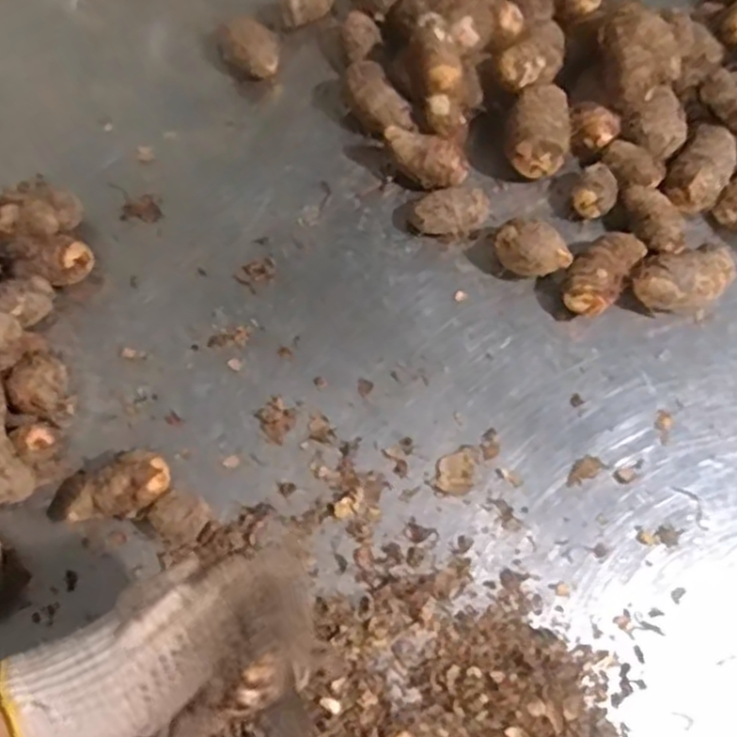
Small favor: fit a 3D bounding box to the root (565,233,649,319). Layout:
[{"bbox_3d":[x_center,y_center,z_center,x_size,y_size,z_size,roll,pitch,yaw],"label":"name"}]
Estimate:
[{"bbox_3d":[0.191,-0.079,0.611,0.043,0.044,0.089,34,72,11],"label":"root"}]

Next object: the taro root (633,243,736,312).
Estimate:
[{"bbox_3d":[0.256,-0.071,0.604,0.086,0.044,0.049,-13,70,-6],"label":"taro root"}]

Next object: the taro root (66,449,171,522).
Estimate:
[{"bbox_3d":[-0.178,0.089,0.535,0.072,0.042,0.038,-23,71,-10],"label":"taro root"}]

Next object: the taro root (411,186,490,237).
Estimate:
[{"bbox_3d":[0.068,-0.131,0.630,0.066,0.037,0.038,0,69,-1],"label":"taro root"}]

